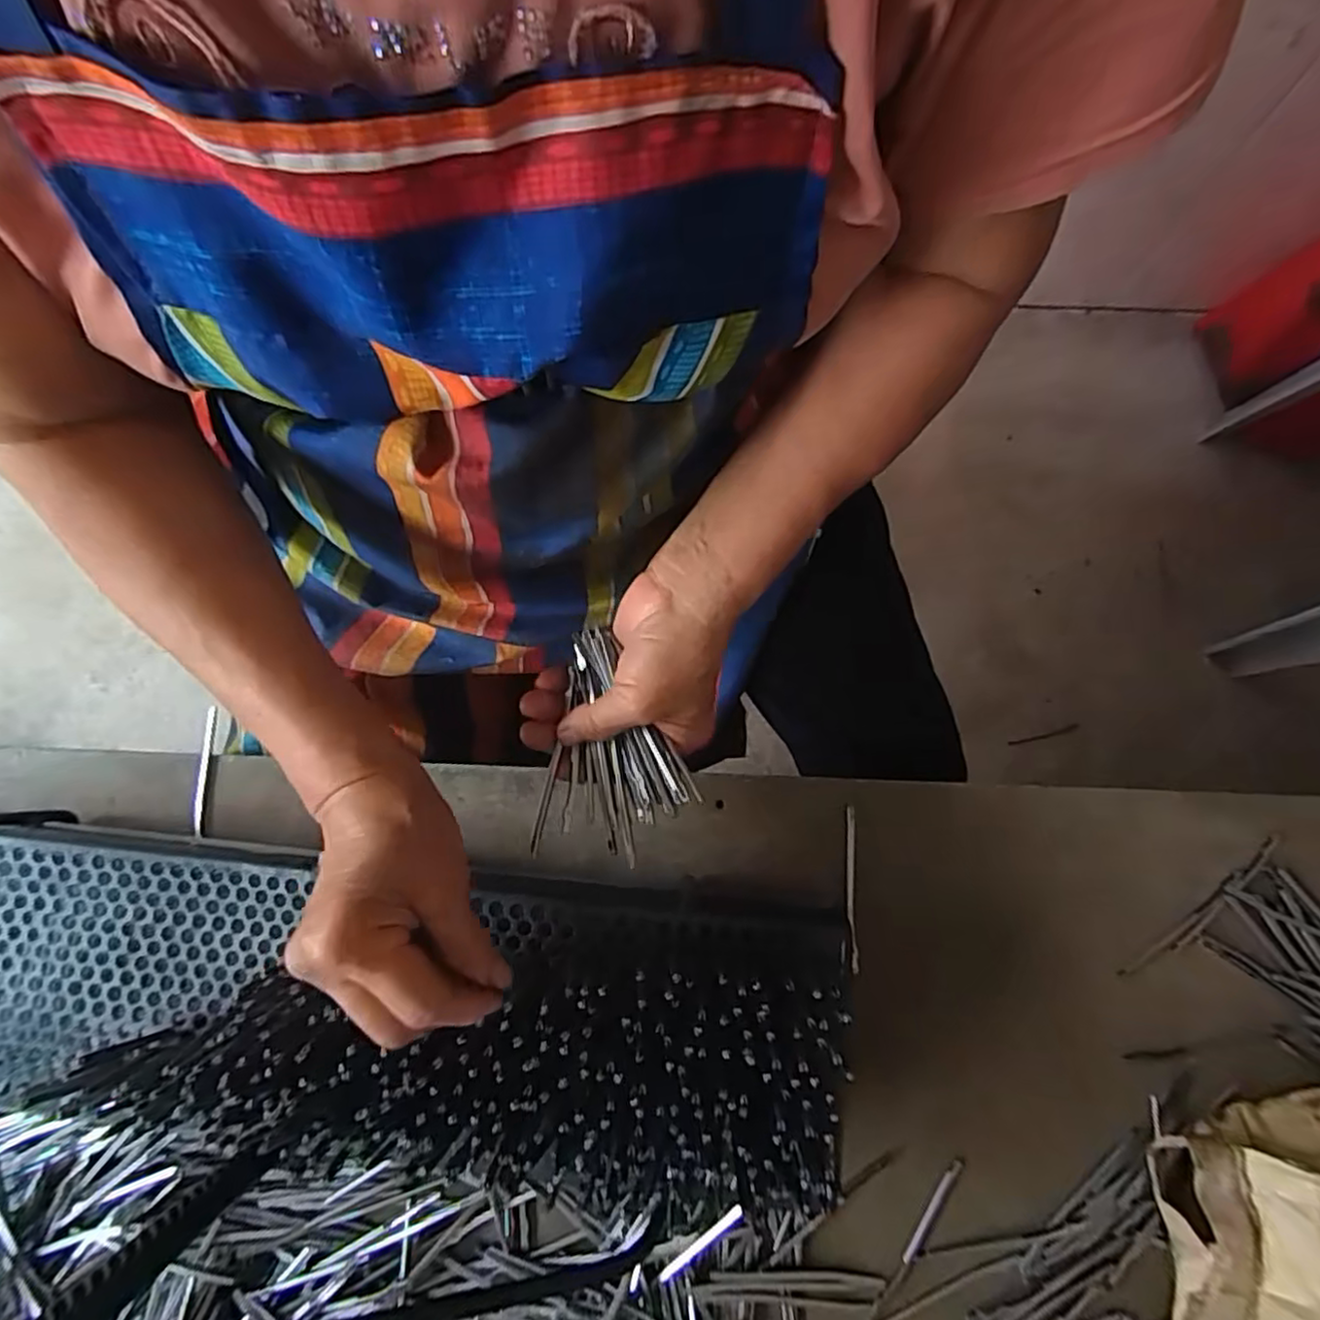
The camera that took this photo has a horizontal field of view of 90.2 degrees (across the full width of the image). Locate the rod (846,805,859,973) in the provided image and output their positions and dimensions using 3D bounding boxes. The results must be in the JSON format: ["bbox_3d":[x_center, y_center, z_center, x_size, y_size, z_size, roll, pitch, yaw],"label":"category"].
[{"bbox_3d":[0.128,0.151,0.440,0.007,0.004,0.104,3,79,2],"label":"rod"}]

